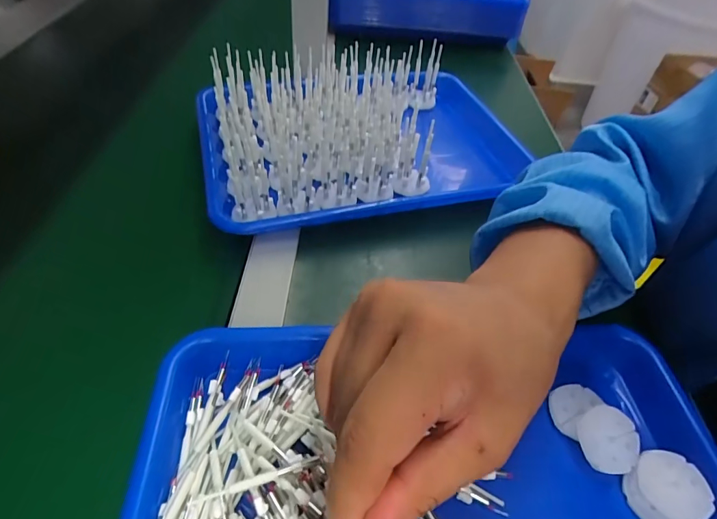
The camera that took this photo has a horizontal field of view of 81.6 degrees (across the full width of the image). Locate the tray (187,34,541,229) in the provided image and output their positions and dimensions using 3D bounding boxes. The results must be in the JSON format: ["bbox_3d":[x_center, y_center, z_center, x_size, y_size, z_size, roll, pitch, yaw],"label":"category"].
[{"bbox_3d":[0.020,-0.143,0.444,0.362,0.078,0.232,-11,50,-16],"label":"tray"}]

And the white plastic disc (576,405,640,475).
[{"bbox_3d":[0.153,0.110,0.255,0.036,0.004,0.036,-3,64,5],"label":"white plastic disc"}]

